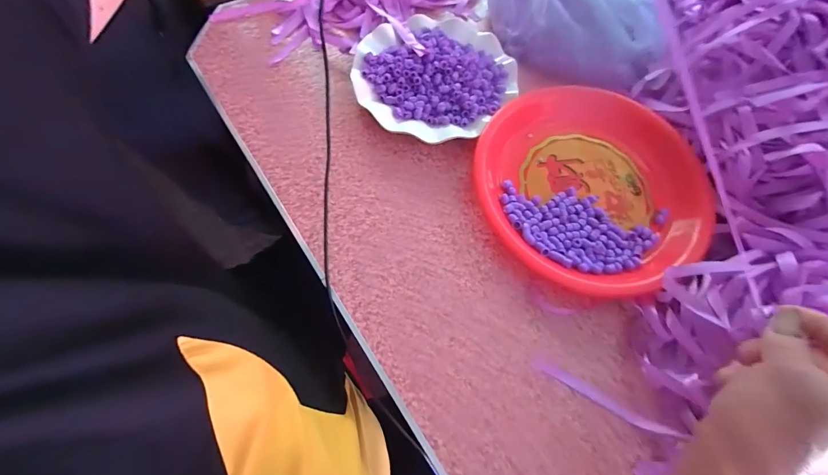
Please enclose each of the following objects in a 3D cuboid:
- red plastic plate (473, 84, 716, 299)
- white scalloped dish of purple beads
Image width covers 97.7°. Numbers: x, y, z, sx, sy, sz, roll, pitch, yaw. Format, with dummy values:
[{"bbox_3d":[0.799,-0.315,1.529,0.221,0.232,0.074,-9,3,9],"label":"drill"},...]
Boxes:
[{"bbox_3d":[0.181,-0.058,0.366,0.220,0.019,0.219,1,66,-3],"label":"red plastic plate"},{"bbox_3d":[0.022,-0.186,0.412,0.175,0.025,0.174,1,66,-3],"label":"white scalloped dish of purple beads"}]

